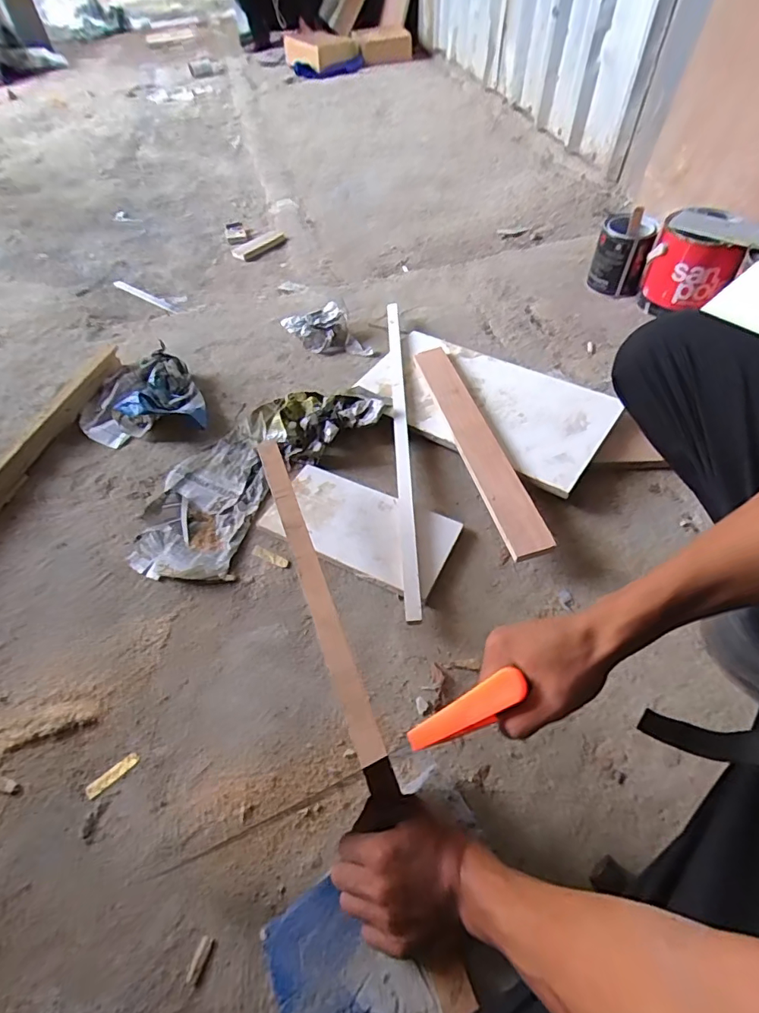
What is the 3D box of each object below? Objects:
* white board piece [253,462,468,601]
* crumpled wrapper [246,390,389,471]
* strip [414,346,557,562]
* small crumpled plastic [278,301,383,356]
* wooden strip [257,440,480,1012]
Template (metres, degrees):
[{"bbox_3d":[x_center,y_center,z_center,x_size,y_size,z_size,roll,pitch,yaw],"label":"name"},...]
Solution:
[{"bbox_3d":[-0.030,0.023,0.706,0.271,0.012,0.137,22,57,19],"label":"white board piece"},{"bbox_3d":[-0.098,-0.150,0.820,0.236,0.056,0.143,-22,56,-13],"label":"crumpled wrapper"},{"bbox_3d":[0.148,-0.113,0.756,0.062,0.022,0.456,-13,54,-6],"label":"strip"},{"bbox_3d":[-0.102,-0.342,0.974,0.128,0.056,0.157,-28,57,-16],"label":"small crumpled plastic"},{"bbox_3d":[-0.047,0.141,0.499,0.028,0.023,0.578,-19,58,-10],"label":"wooden strip"}]

